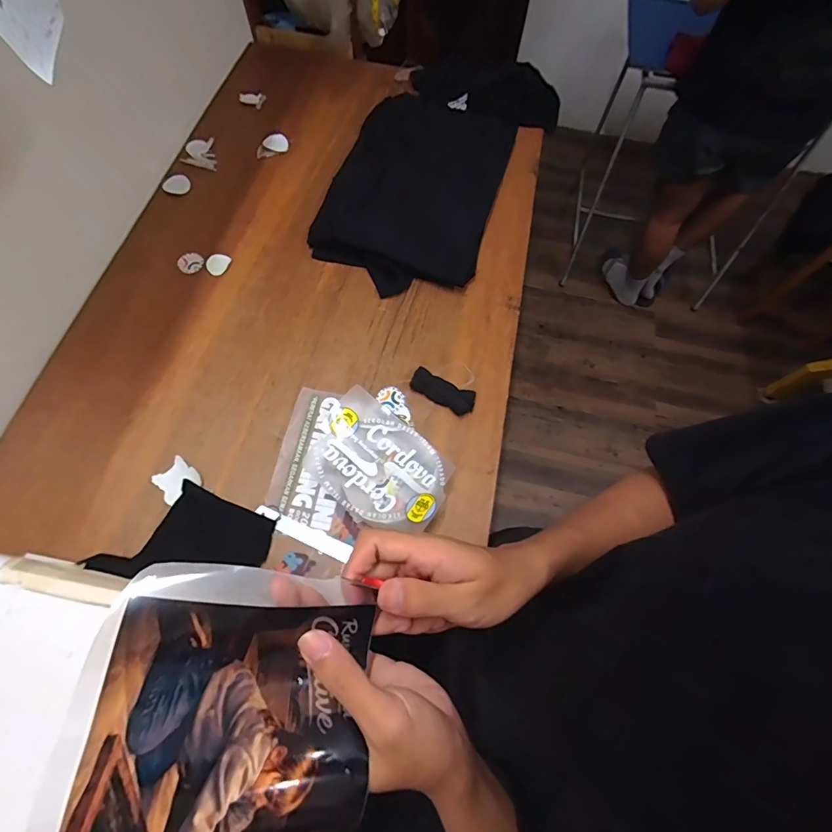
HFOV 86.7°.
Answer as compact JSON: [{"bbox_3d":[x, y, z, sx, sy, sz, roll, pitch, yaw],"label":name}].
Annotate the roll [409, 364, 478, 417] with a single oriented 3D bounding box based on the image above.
[{"bbox_3d":[0.053,-0.048,0.867,0.129,0.025,0.049,27,69,9],"label":"roll"}]

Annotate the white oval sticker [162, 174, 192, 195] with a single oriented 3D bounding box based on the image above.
[{"bbox_3d":[-0.576,-0.560,1.061,0.061,0.005,0.058,2,67,-1],"label":"white oval sticker"}]

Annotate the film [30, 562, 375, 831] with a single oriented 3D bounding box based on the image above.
[{"bbox_3d":[-0.084,0.143,0.220,0.142,0.022,0.121,19,65,-26],"label":"film"}]

